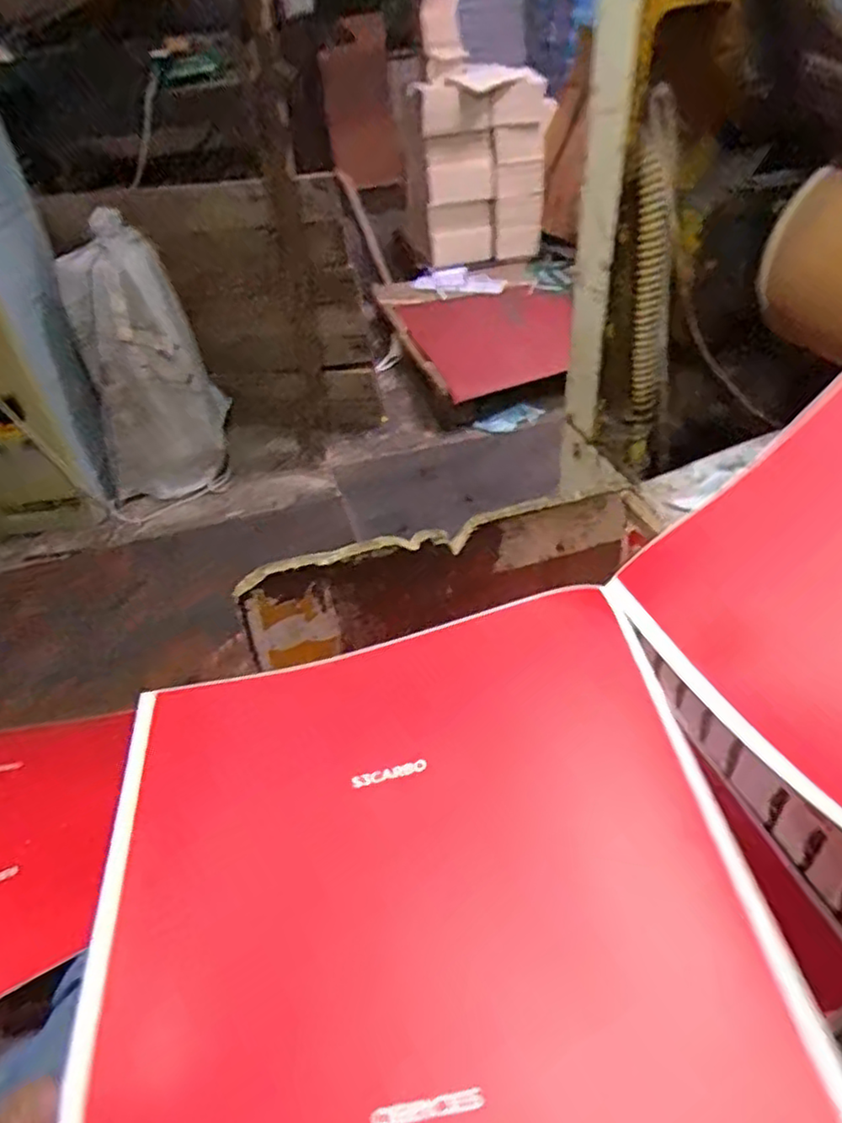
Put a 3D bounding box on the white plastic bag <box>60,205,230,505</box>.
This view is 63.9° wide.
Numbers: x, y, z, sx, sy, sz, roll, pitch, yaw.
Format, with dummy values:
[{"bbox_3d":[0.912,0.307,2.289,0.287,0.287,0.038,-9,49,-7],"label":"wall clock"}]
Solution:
[{"bbox_3d":[-0.614,-0.407,1.526,0.303,0.587,0.231,-21,43,-16],"label":"white plastic bag"}]

